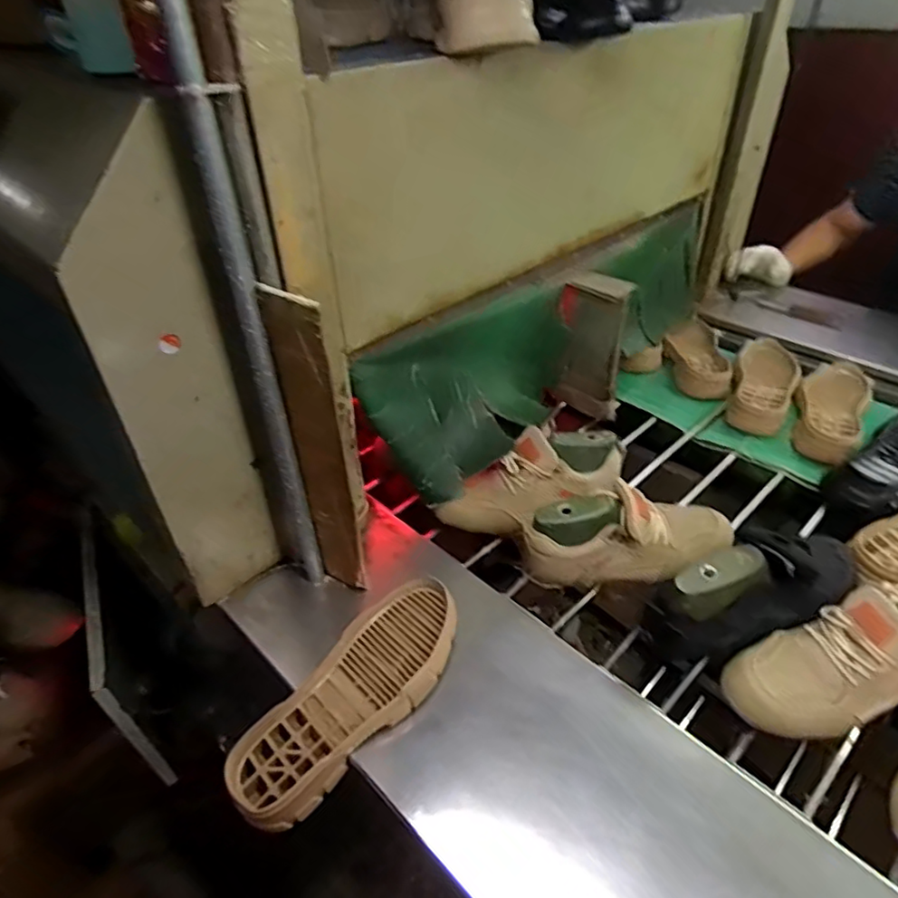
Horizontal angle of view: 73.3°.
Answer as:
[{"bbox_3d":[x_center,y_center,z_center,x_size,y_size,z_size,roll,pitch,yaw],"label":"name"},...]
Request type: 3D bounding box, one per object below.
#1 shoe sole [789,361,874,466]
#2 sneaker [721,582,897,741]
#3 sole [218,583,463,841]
[{"bbox_3d":[0.606,-0.064,0.961,0.098,0.034,0.276,23,46,28],"label":"shoe sole"},{"bbox_3d":[0.396,0.205,0.588,0.254,0.110,0.086,-12,40,-10],"label":"sneaker"},{"bbox_3d":[-0.087,0.233,0.581,0.100,0.033,0.261,24,47,29],"label":"sole"}]

